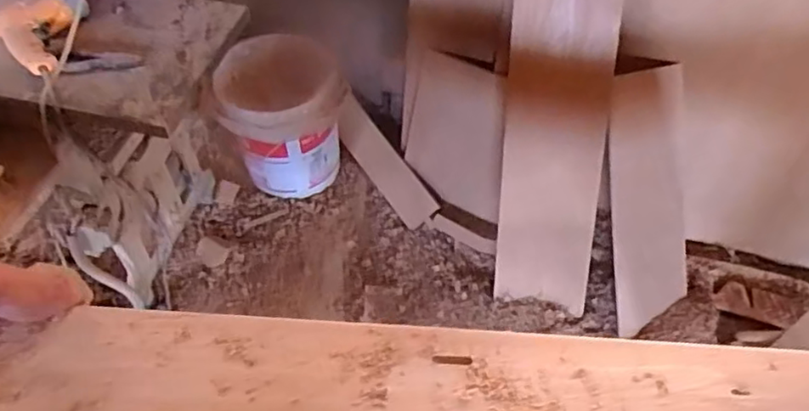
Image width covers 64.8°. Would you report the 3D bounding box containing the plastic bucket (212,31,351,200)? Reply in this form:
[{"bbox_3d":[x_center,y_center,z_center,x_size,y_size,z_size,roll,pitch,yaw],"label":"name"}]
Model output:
[{"bbox_3d":[-0.344,-0.252,1.834,0.336,0.352,0.363,-15,54,-10],"label":"plastic bucket"}]

